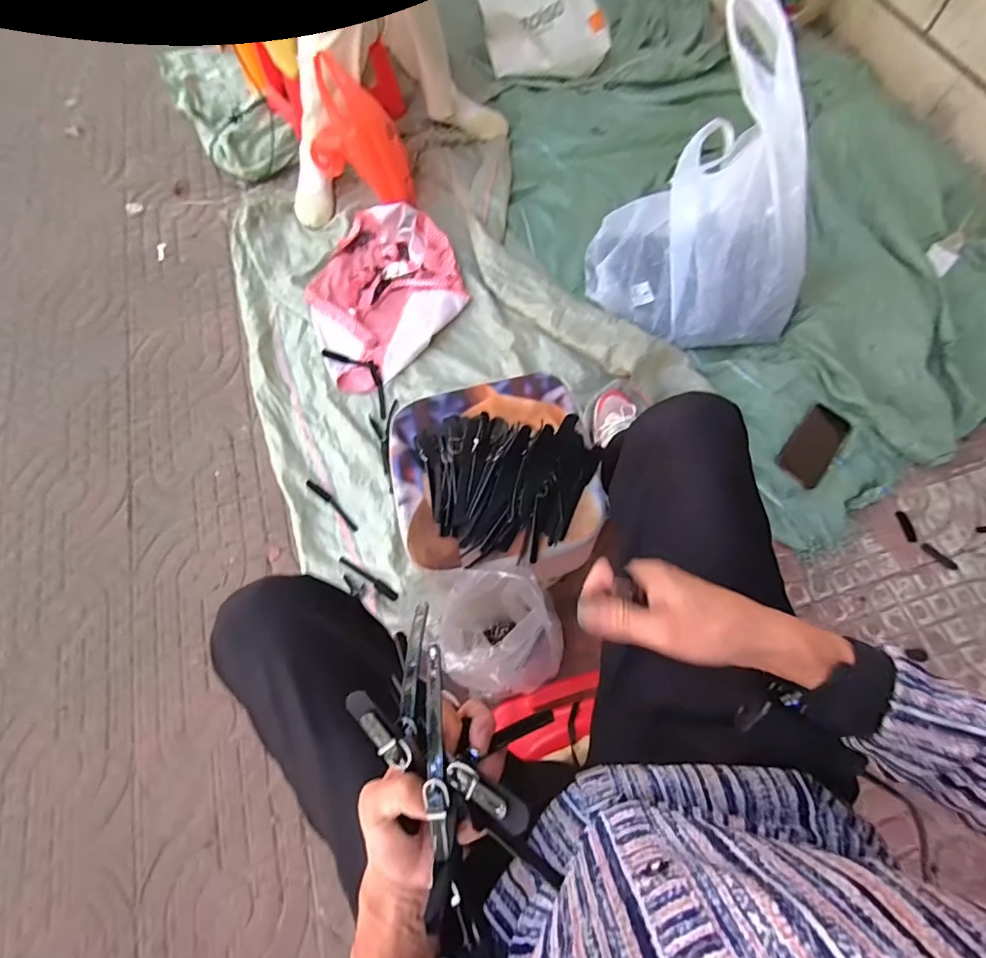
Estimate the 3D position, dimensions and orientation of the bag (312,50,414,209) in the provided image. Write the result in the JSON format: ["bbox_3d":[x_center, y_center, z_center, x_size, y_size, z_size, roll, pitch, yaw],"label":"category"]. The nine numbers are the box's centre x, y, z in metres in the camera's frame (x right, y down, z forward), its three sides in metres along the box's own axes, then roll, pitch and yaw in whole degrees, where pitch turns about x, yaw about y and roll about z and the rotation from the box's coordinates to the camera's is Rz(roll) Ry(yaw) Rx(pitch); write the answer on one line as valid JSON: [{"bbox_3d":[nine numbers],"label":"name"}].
[{"bbox_3d":[-0.305,-0.765,1.062,0.232,0.283,0.109,34,72,14],"label":"bag"}]

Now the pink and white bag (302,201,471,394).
[{"bbox_3d":[-0.248,-0.436,1.073,0.342,0.053,0.465,-21,67,-6],"label":"pink and white bag"}]

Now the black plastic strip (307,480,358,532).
[{"bbox_3d":[-0.299,0.047,0.904,0.138,0.018,0.018,39,74,17],"label":"black plastic strip"}]

